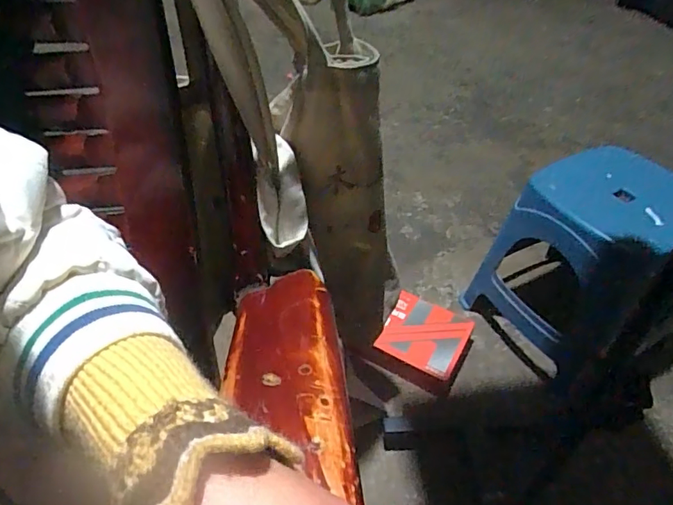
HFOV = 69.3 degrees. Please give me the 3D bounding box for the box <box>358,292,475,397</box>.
[{"bbox_3d":[0.174,0.179,0.966,0.152,0.063,0.163,21,48,19],"label":"box"}]

